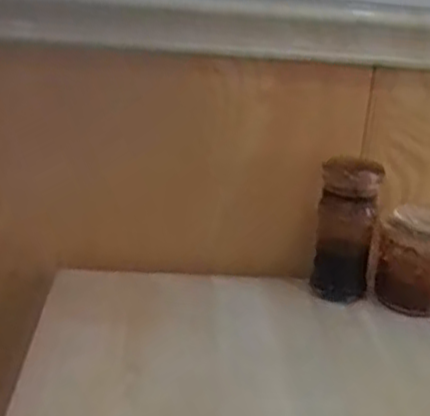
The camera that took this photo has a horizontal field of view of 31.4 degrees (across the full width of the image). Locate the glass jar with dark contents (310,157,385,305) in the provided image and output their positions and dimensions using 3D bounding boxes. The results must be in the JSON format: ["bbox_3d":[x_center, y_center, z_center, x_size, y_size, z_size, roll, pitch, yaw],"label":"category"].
[{"bbox_3d":[0.129,0.020,0.753,0.057,0.135,0.054,8,21,8],"label":"glass jar with dark contents"}]

